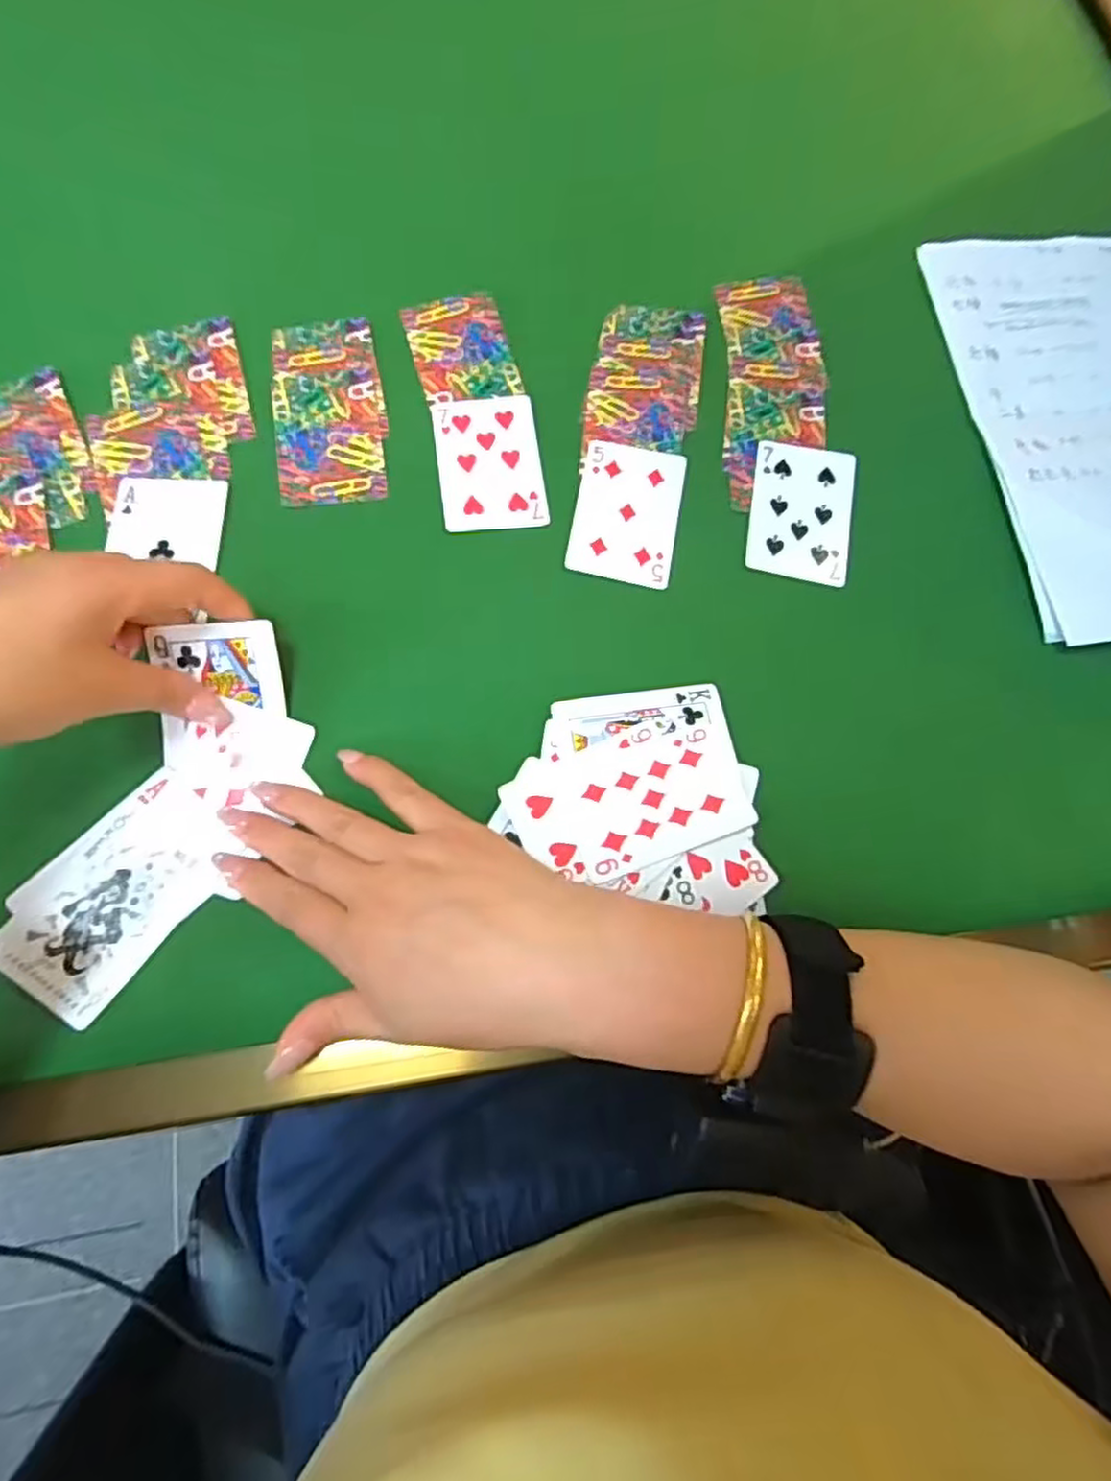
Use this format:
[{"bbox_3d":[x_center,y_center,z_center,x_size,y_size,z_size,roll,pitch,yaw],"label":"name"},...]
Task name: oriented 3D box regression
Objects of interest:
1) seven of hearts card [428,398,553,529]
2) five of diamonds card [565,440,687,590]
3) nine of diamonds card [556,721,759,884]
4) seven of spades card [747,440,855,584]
[{"bbox_3d":[-0.038,-0.159,0.404,0.058,0.004,0.088,-7,74,-6],"label":"seven of hearts card"},{"bbox_3d":[0.041,-0.130,0.401,0.057,0.004,0.089,11,72,-2],"label":"five of diamonds card"},{"bbox_3d":[0.050,0.029,0.344,0.088,0.004,0.053,-19,76,-10],"label":"nine of diamonds card"},{"bbox_3d":[0.142,-0.133,0.409,0.058,0.004,0.089,10,74,1],"label":"seven of spades card"}]

